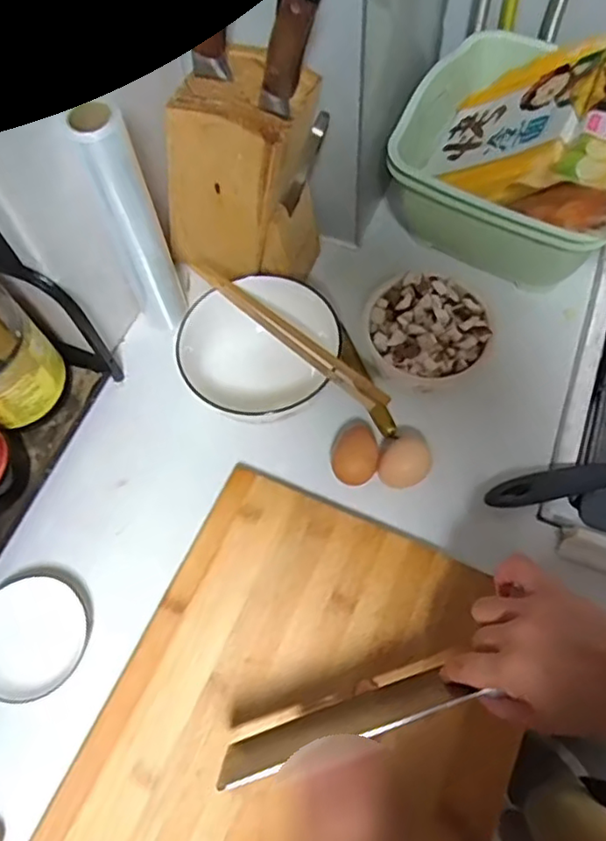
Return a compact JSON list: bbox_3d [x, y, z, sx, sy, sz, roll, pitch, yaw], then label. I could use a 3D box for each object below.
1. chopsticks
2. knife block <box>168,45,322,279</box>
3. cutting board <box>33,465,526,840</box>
[{"bbox_3d":[-0.016,-0.082,0.579,0.228,0.014,0.021,39,72,19],"label":"chopsticks"},{"bbox_3d":[-0.059,-0.234,0.601,0.132,0.198,0.083,20,67,13],"label":"knife block"},{"bbox_3d":[-0.013,0.268,0.478,0.304,0.017,0.410,24,68,14],"label":"cutting board"}]

